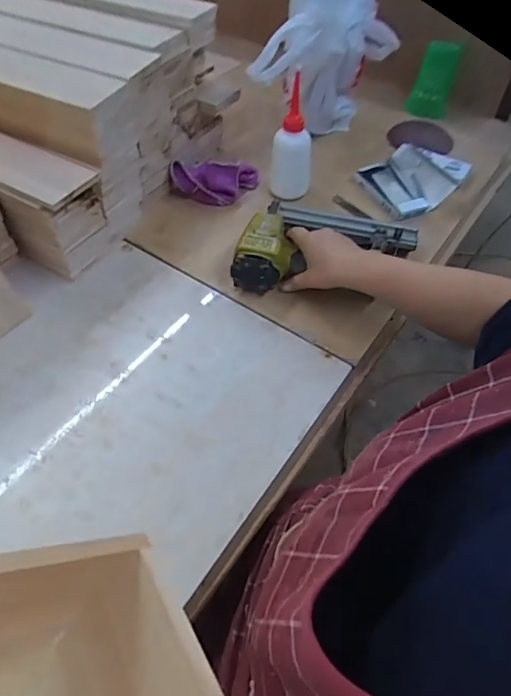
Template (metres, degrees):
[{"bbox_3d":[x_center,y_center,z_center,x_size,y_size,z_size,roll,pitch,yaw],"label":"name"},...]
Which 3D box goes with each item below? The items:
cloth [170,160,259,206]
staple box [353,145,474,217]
[{"bbox_3d":[-0.060,-0.265,0.708,0.139,0.057,0.076,-9,54,-9],"label":"cloth"},{"bbox_3d":[0.262,-0.281,0.738,0.195,0.029,0.127,-33,61,-24],"label":"staple box"}]

